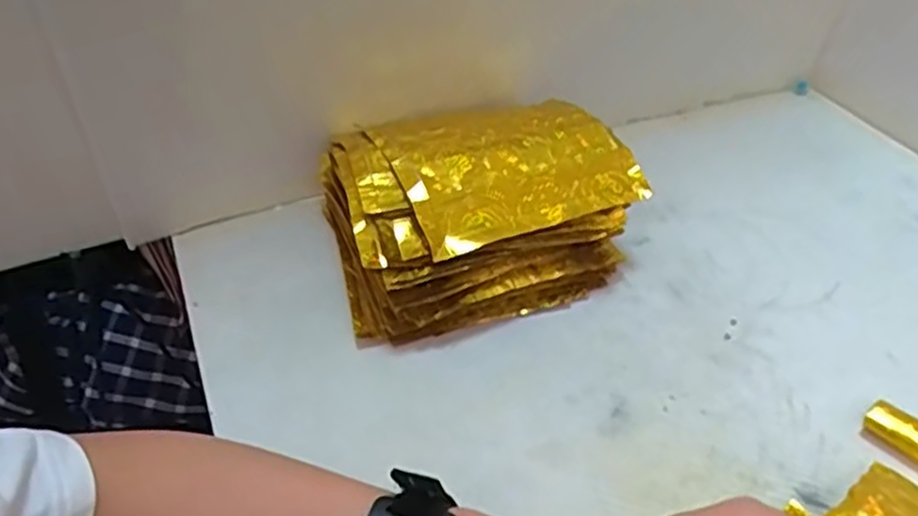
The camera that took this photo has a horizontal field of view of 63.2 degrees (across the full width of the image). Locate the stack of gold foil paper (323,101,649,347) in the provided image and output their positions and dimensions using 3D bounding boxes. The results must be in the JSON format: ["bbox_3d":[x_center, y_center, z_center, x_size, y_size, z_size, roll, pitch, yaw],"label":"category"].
[{"bbox_3d":[0.015,-0.035,0.485,0.192,0.094,0.134,-10,42,-10],"label":"stack of gold foil paper"}]

